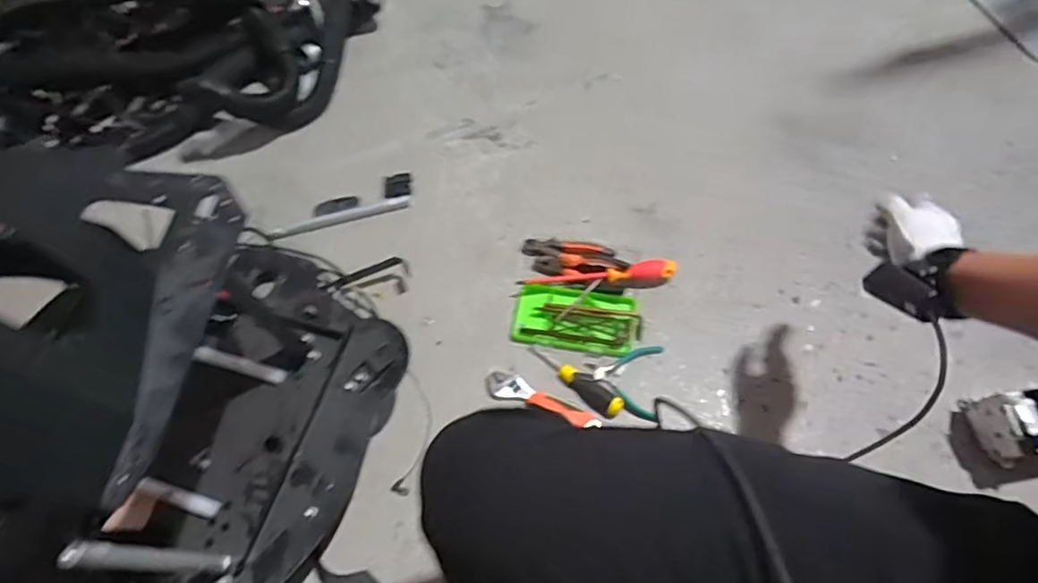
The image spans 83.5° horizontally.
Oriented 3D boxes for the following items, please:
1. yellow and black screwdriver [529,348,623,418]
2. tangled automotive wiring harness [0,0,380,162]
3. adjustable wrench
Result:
[{"bbox_3d":[0.086,0.126,0.872,0.163,0.025,0.034,41,73,20],"label":"yellow and black screwdriver"},{"bbox_3d":[-0.748,-0.499,1.171,0.848,0.165,0.479,3,64,5],"label":"tangled automotive wiring harness"},{"bbox_3d":[0.035,0.161,0.876,0.183,0.020,0.044,17,66,11],"label":"adjustable wrench"}]

